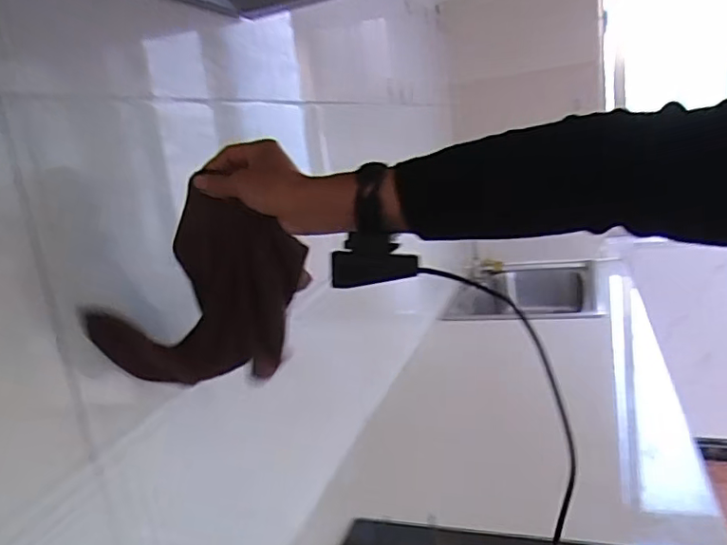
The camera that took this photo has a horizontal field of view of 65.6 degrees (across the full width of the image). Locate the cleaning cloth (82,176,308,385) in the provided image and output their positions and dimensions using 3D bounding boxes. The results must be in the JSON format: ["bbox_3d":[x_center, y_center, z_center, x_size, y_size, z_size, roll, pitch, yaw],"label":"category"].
[{"bbox_3d":[-0.147,0.019,0.519,0.181,0.162,0.056,-7,15,-7],"label":"cleaning cloth"}]

